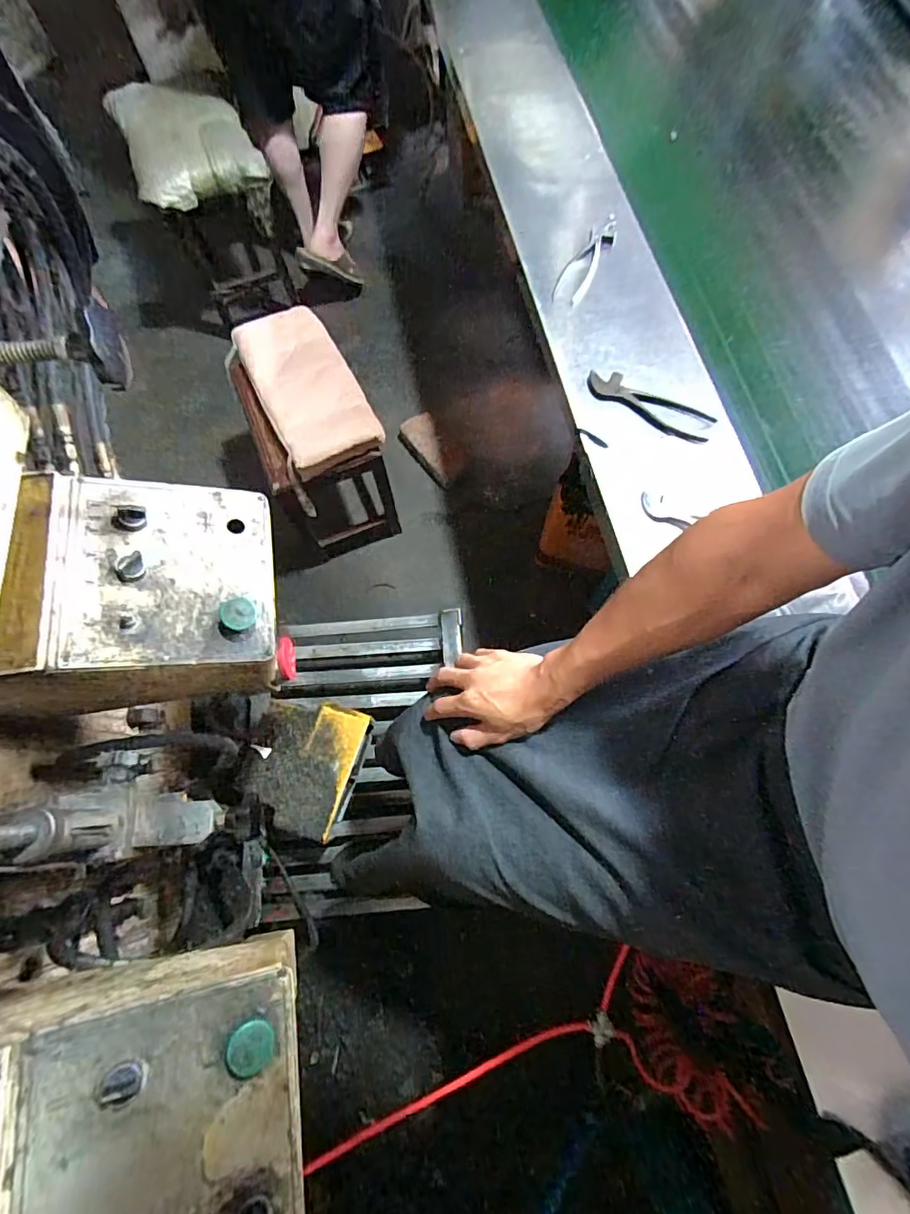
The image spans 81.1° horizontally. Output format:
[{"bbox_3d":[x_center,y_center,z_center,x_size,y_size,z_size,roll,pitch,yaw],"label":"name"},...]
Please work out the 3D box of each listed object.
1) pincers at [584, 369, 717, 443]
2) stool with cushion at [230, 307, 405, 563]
[{"bbox_3d":[0.289,-0.303,0.799,0.195,0.009,0.057,30,73,10],"label":"pincers"},{"bbox_3d":[-0.342,-0.403,1.333,0.258,0.418,0.419,-25,72,-8],"label":"stool with cushion"}]

